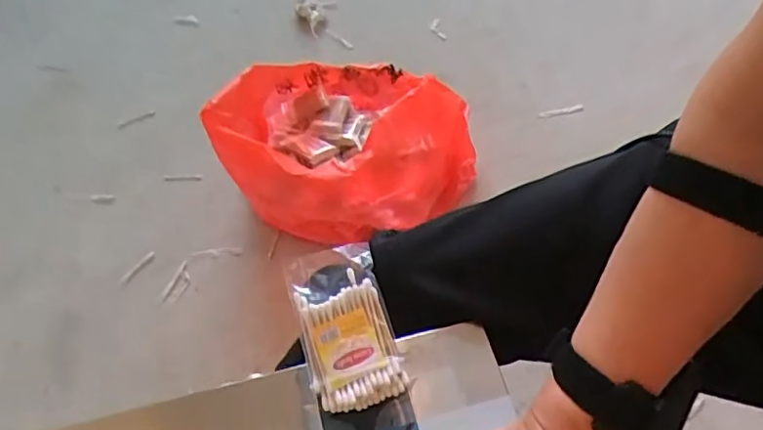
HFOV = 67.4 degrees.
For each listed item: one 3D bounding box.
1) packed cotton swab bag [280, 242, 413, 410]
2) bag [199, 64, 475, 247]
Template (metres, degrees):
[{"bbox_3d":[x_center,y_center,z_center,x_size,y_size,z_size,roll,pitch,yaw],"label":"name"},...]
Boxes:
[{"bbox_3d":[-0.026,0.077,0.404,0.062,0.024,0.113,-15,57,-6],"label":"packed cotton swab bag"},{"bbox_3d":[-0.059,-0.130,0.975,0.411,0.213,0.293,-16,59,-6],"label":"bag"}]

